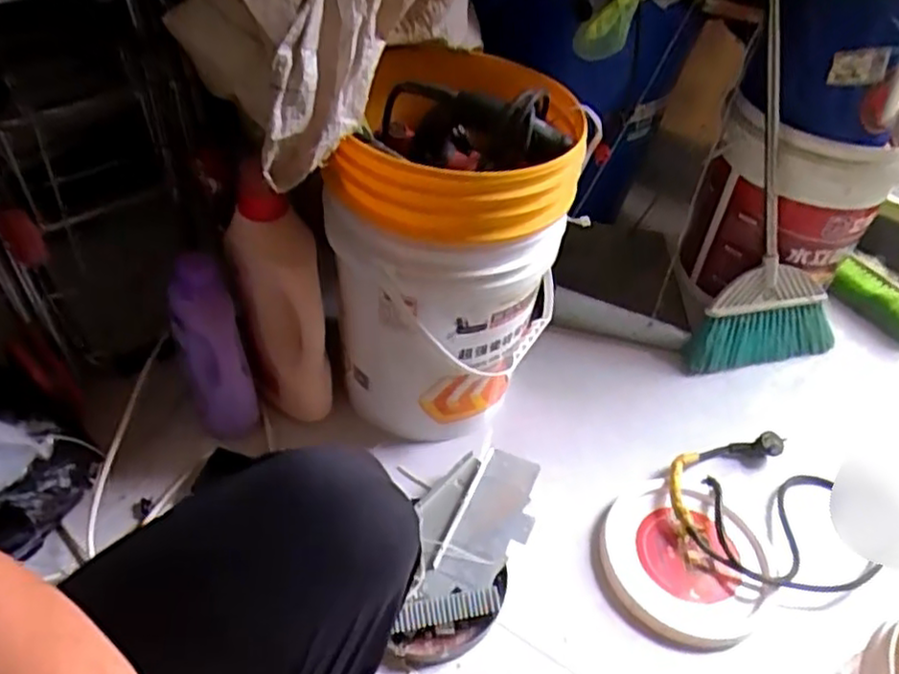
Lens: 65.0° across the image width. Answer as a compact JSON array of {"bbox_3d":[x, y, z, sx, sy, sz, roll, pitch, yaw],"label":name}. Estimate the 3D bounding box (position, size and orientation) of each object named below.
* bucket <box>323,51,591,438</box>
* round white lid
[{"bbox_3d":[0.003,-0.095,0.943,0.262,0.469,0.279,4,45,-4],"label":"bucket"},{"bbox_3d":[0.310,0.290,0.933,0.218,0.028,0.208,4,45,-4],"label":"round white lid"}]

